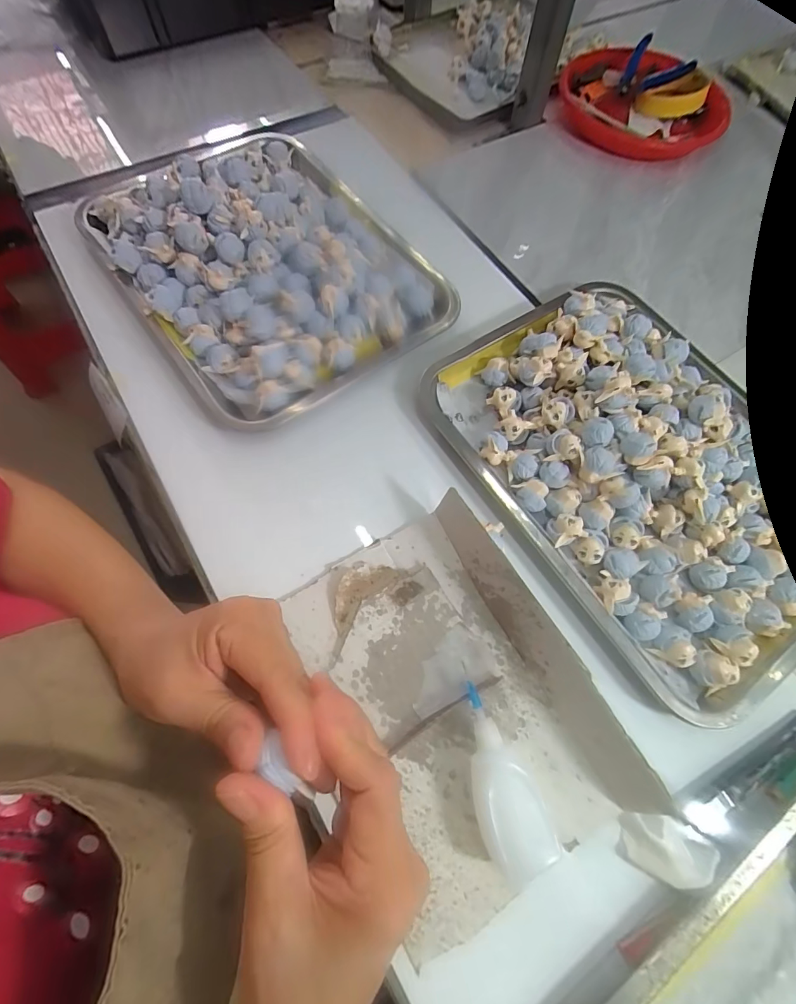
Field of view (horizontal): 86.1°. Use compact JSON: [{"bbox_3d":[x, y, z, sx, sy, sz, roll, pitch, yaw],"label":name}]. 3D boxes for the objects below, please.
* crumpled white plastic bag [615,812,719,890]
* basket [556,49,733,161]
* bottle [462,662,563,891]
[{"bbox_3d":[0.169,0.216,0.265,0.054,0.015,0.034,25,69,8],"label":"crumpled white plastic bag"},{"bbox_3d":[0.333,-0.558,0.592,0.218,0.040,0.196,2,68,-1],"label":"basket"},{"bbox_3d":[0.059,0.171,0.271,0.039,0.028,0.108,-19,70,-10],"label":"bottle"}]

